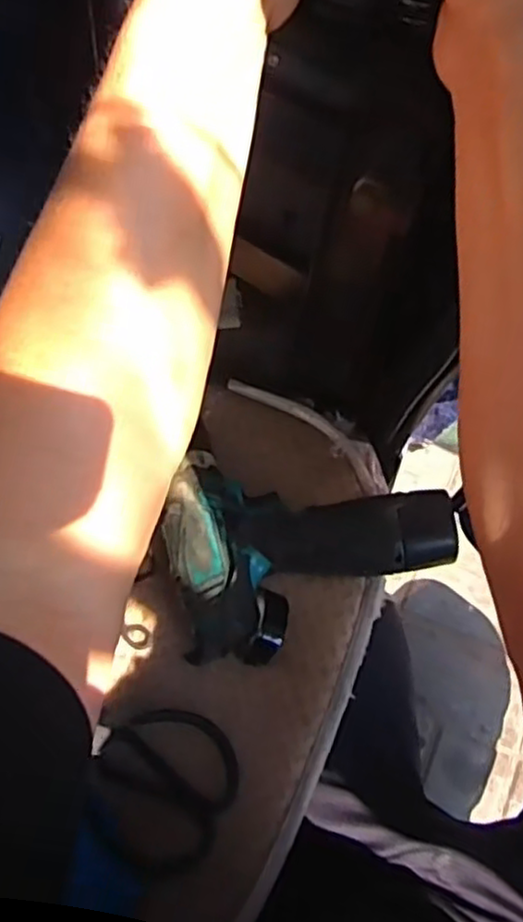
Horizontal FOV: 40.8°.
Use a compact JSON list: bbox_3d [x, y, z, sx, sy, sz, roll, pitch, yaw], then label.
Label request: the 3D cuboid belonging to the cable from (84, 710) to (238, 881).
[{"bbox_3d":[-0.062,0.201,0.435,0.086,0.012,0.093,26,56,3],"label":"cable"}]

